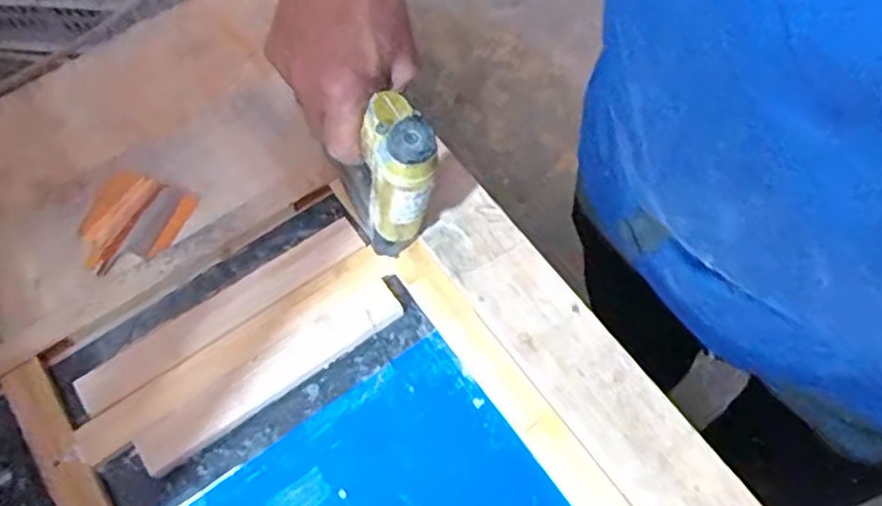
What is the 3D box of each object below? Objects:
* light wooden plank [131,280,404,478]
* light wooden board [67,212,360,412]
[{"bbox_3d":[-0.118,0.083,0.485,0.199,0.008,0.034,-34,68,-14],"label":"light wooden plank"},{"bbox_3d":[-0.158,0.040,0.503,0.220,0.009,0.034,-33,68,-14],"label":"light wooden board"}]

